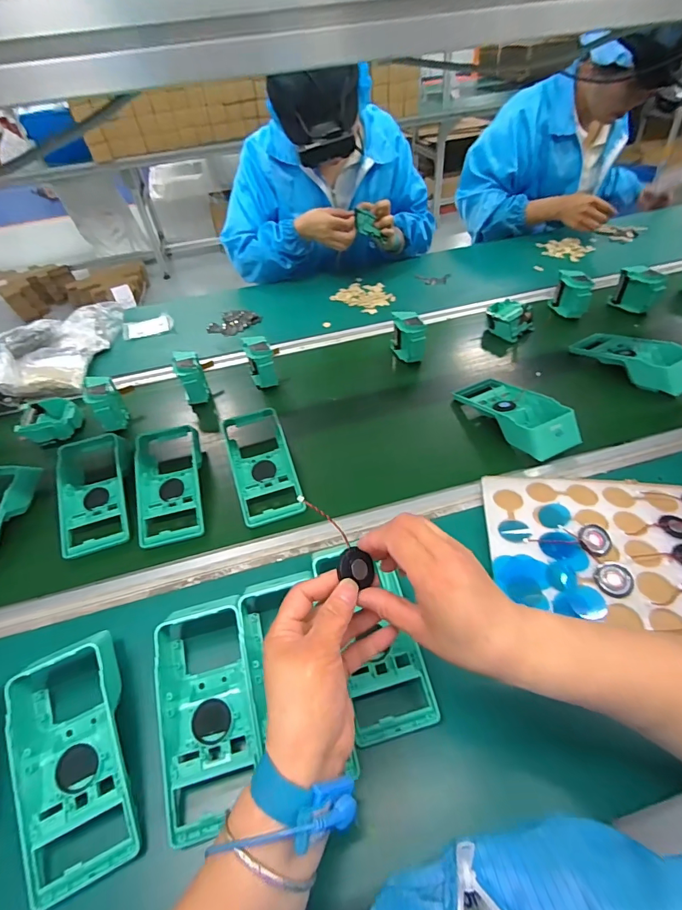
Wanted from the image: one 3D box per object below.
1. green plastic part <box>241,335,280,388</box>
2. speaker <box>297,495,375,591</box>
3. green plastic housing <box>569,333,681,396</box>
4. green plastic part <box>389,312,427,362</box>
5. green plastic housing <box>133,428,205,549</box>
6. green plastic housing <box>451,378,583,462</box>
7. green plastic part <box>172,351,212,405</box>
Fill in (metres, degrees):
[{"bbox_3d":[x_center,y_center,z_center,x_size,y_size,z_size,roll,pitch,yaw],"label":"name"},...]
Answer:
[{"bbox_3d":[-0.139,-0.164,0.738,0.051,0.069,0.068,-13,46,-6],"label":"green plastic part"},{"bbox_3d":[-0.002,0.065,0.322,0.028,0.012,0.085,-37,93,-26],"label":"speaker"},{"bbox_3d":[0.479,-0.168,0.687,0.087,0.053,0.192,-25,49,-17],"label":"green plastic housing"},{"bbox_3d":[0.120,-0.212,0.758,0.038,0.073,0.083,-17,47,-10],"label":"green plastic part"},{"bbox_3d":[-0.233,0.034,0.596,0.092,0.069,0.190,-13,47,-7],"label":"green plastic housing"},{"bbox_3d":[0.255,-0.069,0.622,0.081,0.045,0.186,-22,48,-15],"label":"green plastic housing"},{"bbox_3d":[-0.256,-0.130,0.724,0.050,0.073,0.067,-16,47,-9],"label":"green plastic part"}]

